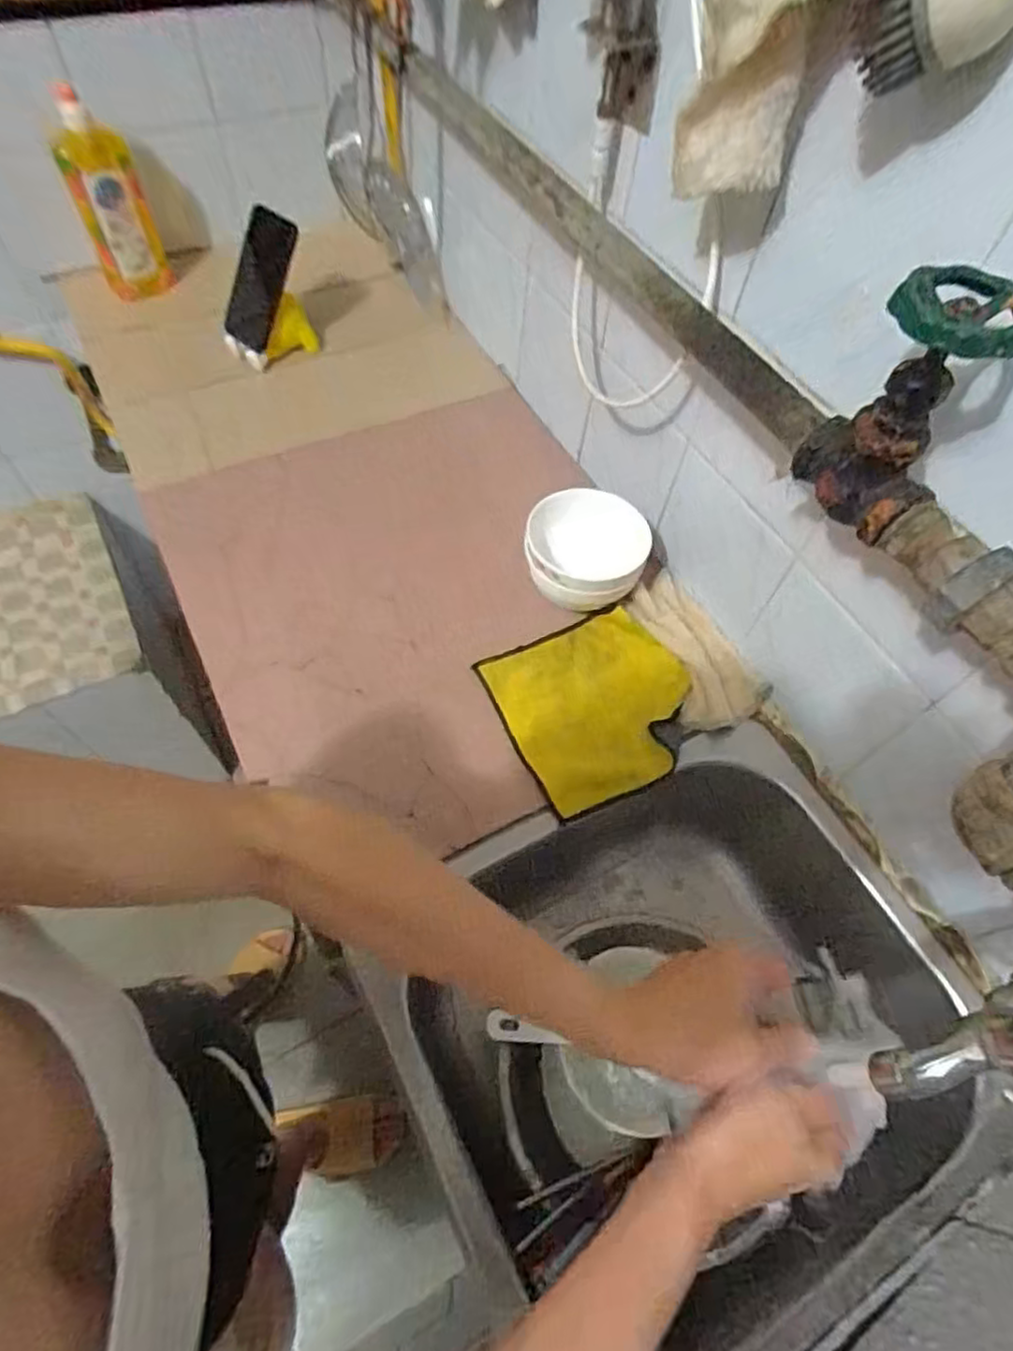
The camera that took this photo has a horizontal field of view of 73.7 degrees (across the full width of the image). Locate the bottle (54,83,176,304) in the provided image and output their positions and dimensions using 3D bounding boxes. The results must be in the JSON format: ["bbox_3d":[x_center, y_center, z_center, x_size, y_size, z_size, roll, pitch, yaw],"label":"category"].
[{"bbox_3d":[-0.479,-0.572,0.821,0.079,0.216,0.042,-20,62,-15],"label":"bottle"}]

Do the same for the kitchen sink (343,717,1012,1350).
[{"bbox_3d":[0.142,0.280,0.559,0.428,0.161,0.360,-24,63,-17],"label":"kitchen sink"}]

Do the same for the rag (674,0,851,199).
[{"bbox_3d":[0.140,-0.321,0.352,0.080,0.131,0.035,12,59,3],"label":"rag"}]

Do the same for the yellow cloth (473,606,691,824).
[{"bbox_3d":[0.085,0.028,0.619,0.170,0.014,0.166,-23,63,-14],"label":"yellow cloth"}]

